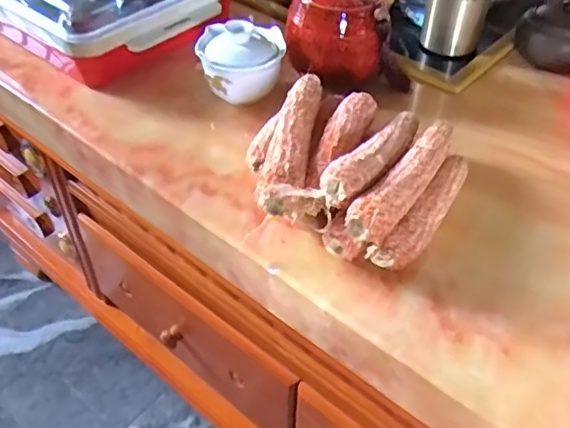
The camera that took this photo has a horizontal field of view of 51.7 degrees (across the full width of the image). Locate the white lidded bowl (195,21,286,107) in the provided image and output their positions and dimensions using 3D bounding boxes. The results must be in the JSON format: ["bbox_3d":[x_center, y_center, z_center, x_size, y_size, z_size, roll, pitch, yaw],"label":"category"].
[{"bbox_3d":[-0.044,-0.154,0.589,0.082,0.060,0.069,3,44,1],"label":"white lidded bowl"}]

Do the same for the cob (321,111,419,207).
[{"bbox_3d":[0.080,-0.055,0.482,0.031,0.029,0.144,28,50,24],"label":"cob"}]

